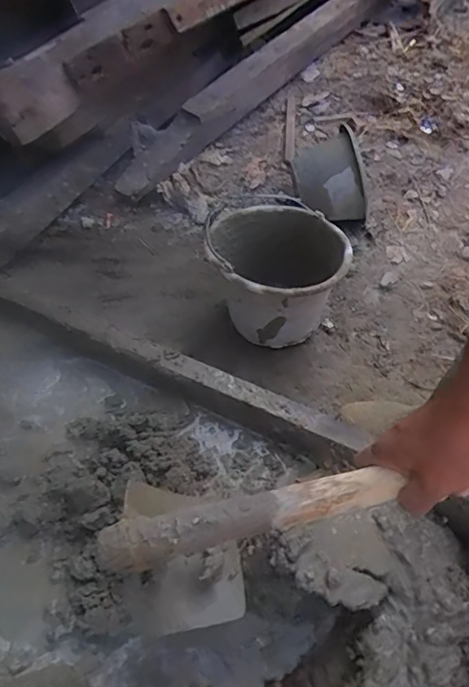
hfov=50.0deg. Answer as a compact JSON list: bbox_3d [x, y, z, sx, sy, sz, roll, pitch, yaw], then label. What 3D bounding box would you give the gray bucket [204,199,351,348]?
[{"bbox_3d":[0.089,-0.149,1.094,0.285,0.216,0.290,1,54,-1],"label":"gray bucket"}]

